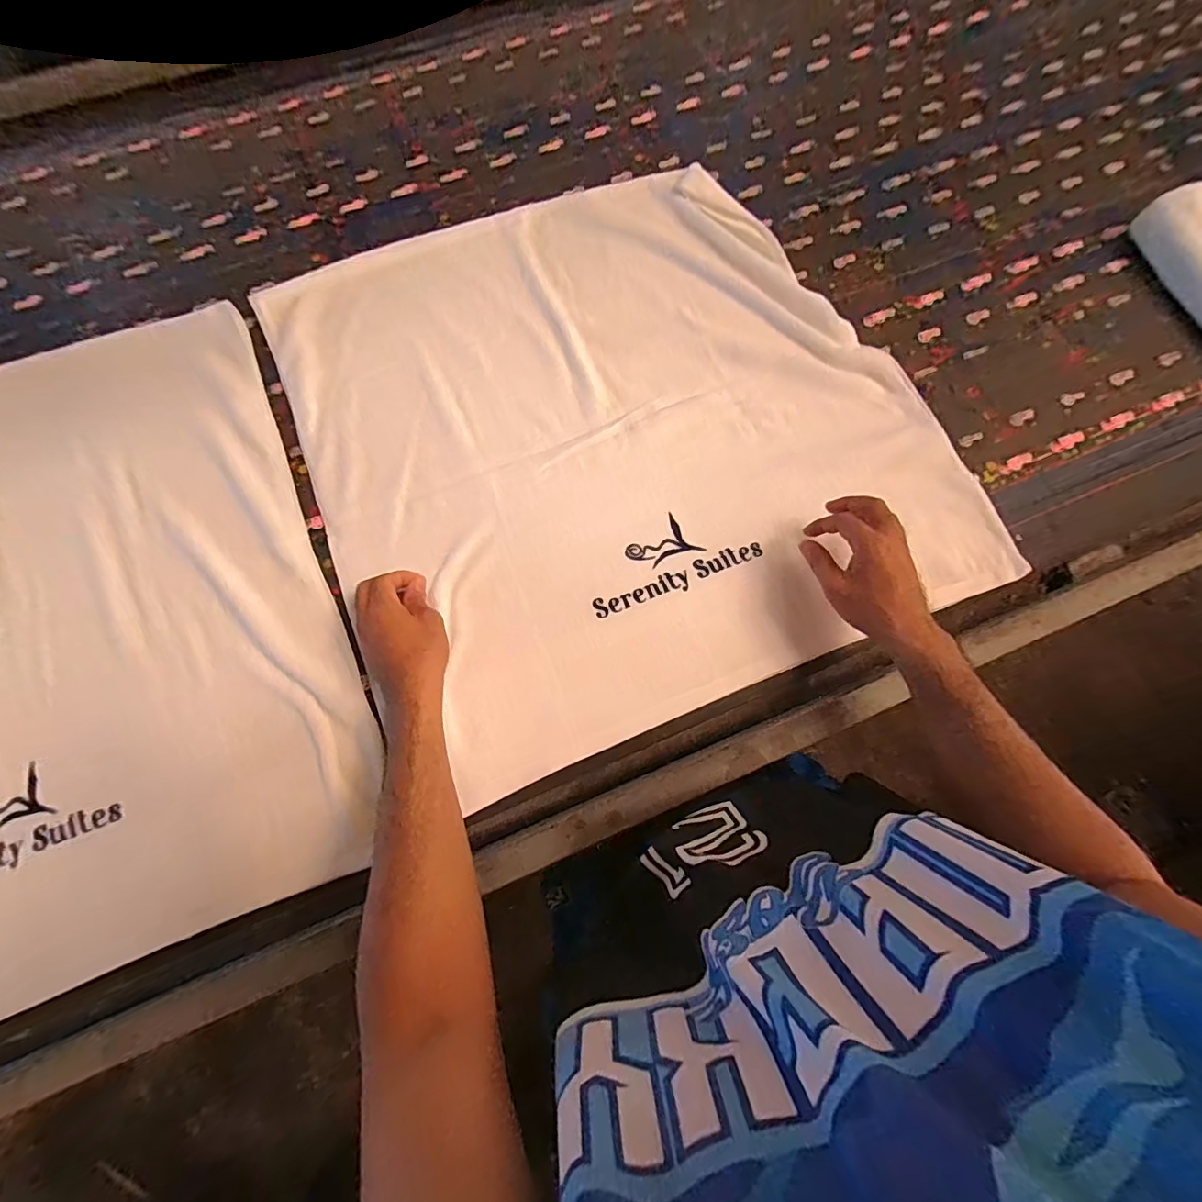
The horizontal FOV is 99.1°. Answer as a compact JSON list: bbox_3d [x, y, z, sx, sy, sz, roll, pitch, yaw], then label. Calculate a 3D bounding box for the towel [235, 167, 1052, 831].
[{"bbox_3d":[0.013,-0.227,0.636,0.708,0.027,0.720,-22,75,-7],"label":"towel"}]

